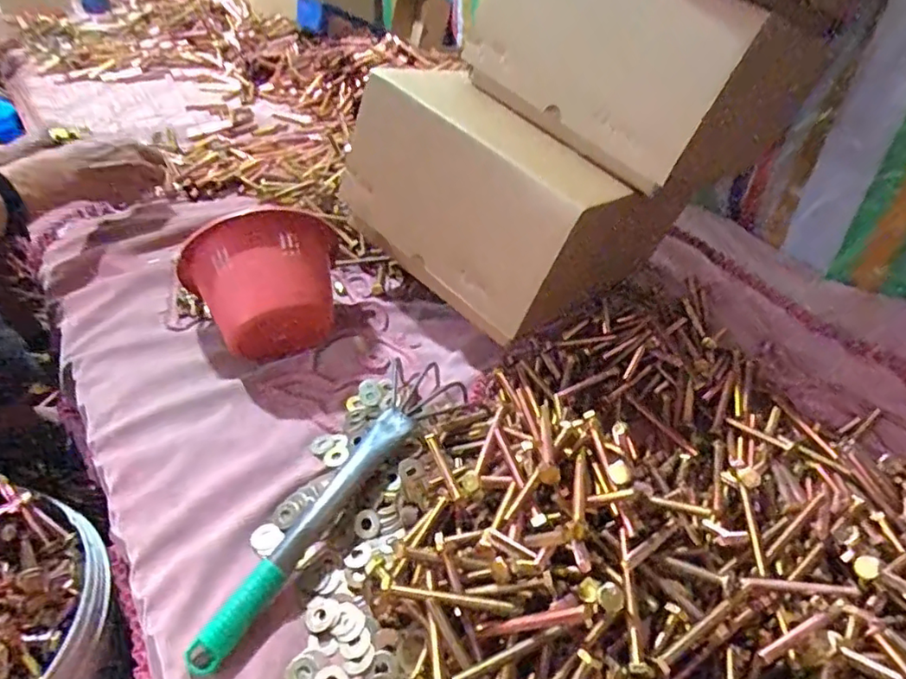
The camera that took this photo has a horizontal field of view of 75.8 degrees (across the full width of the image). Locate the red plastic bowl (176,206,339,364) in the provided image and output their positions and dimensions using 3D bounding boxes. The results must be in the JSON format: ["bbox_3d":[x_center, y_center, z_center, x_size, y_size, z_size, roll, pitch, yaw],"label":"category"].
[{"bbox_3d":[-0.201,-0.051,0.648,0.159,0.150,0.106,-13,45,-19],"label":"red plastic bowl"}]

